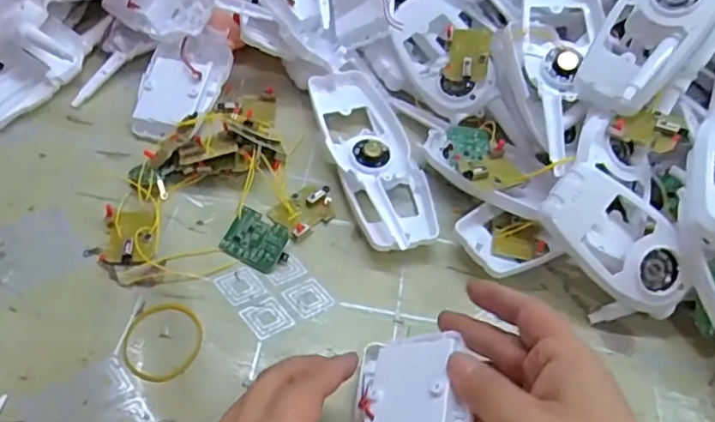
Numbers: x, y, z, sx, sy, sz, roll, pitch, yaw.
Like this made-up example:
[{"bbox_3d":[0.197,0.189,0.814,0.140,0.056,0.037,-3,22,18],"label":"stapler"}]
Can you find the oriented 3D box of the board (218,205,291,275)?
[{"bbox_3d":[-0.069,0.021,0.412,0.044,0.007,0.034,26,78,14],"label":"board"}]

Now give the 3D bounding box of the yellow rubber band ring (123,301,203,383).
[{"bbox_3d":[-0.119,0.079,0.366,0.046,0.004,0.052,3,52,-3],"label":"yellow rubber band ring"}]

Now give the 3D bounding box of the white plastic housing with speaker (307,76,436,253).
[{"bbox_3d":[0.012,-0.039,0.454,0.061,0.032,0.166,-12,54,-14],"label":"white plastic housing with speaker"}]

